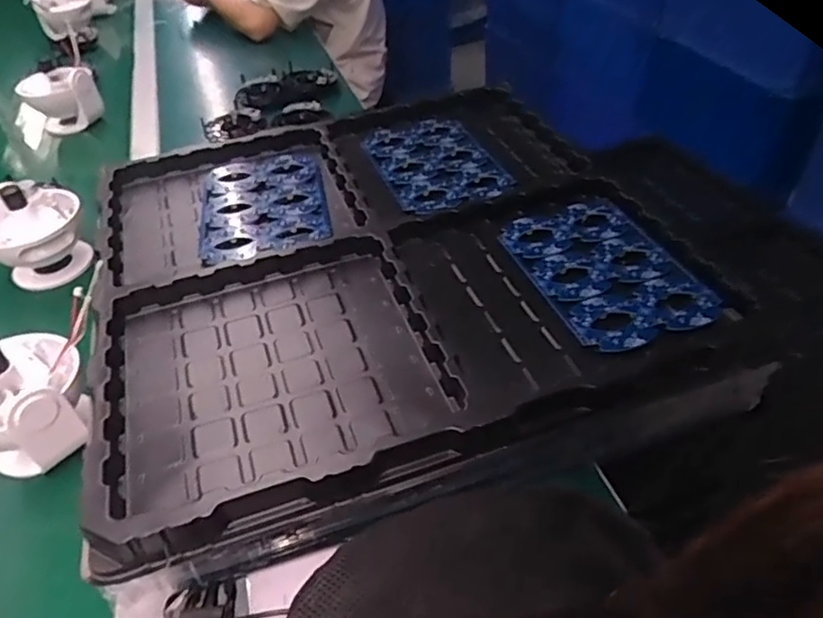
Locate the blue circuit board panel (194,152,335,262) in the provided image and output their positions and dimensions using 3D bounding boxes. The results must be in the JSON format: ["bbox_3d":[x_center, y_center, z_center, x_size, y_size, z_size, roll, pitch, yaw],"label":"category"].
[{"bbox_3d":[-0.172,-0.125,0.710,0.139,0.010,0.203,-11,44,-8],"label":"blue circuit board panel"}]

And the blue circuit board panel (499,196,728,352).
[{"bbox_3d":[0.186,-0.040,0.600,0.137,0.011,0.204,-15,45,-12],"label":"blue circuit board panel"}]

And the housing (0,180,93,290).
[{"bbox_3d":[-0.456,-0.088,0.740,0.110,0.116,0.092,-20,46,-17],"label":"housing"}]

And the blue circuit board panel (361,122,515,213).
[{"bbox_3d":[0.028,-0.183,0.765,0.140,0.007,0.200,-17,45,-14],"label":"blue circuit board panel"}]

